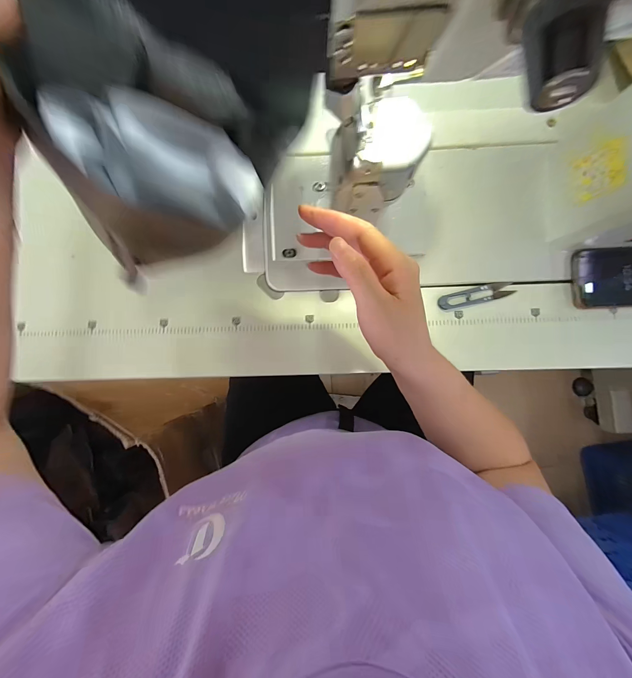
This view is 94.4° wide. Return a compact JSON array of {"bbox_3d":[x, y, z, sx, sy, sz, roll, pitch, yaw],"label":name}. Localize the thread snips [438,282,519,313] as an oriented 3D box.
[{"bbox_3d":[0.211,-0.057,0.385,0.100,0.008,0.022,-15,84,0],"label":"thread snips"}]

